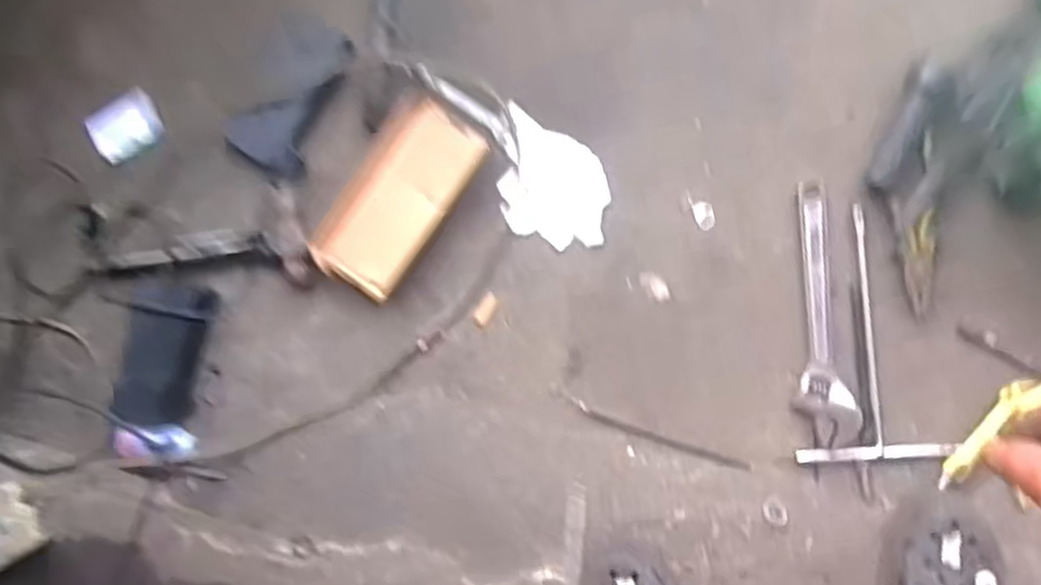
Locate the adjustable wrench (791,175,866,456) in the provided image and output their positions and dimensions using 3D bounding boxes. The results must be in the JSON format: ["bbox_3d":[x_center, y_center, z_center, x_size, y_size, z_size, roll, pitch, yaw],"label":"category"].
[{"bbox_3d":[0.313,0.024,0.850,0.062,0.017,0.277,-9,89,10],"label":"adjustable wrench"}]

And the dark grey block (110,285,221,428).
[{"bbox_3d":[-0.431,0.076,0.962,0.092,0.013,0.171,12,91,-11],"label":"dark grey block"}]

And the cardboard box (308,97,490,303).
[{"bbox_3d":[-0.142,-0.108,0.905,0.119,0.045,0.220,34,96,8],"label":"cardboard box"}]

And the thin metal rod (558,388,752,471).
[{"bbox_3d":[0.145,0.155,0.877,0.220,0.009,0.013,20,94,9],"label":"thin metal rod"}]

